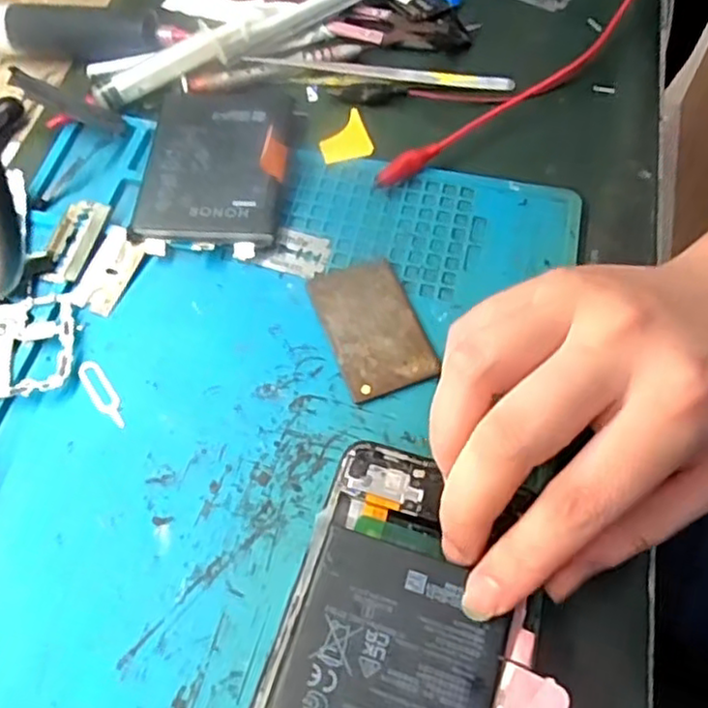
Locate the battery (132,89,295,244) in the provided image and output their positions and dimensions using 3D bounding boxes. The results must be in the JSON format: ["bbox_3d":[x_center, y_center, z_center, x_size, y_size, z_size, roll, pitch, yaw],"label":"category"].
[{"bbox_3d":[-0.063,-0.091,0.314,0.063,0.008,0.093,0,61,1],"label":"battery"}]

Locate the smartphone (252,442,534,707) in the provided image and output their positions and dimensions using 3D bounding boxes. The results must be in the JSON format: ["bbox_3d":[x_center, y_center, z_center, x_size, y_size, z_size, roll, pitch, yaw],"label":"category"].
[{"bbox_3d":[0.008,0.104,0.206,0.071,0.011,0.151,16,63,9],"label":"smartphone"}]

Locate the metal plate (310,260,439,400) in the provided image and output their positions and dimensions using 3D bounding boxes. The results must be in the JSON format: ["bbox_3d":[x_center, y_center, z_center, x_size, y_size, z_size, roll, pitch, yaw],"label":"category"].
[{"bbox_3d":[0.007,-0.012,0.276,0.037,0.005,0.061,-18,63,-8],"label":"metal plate"}]

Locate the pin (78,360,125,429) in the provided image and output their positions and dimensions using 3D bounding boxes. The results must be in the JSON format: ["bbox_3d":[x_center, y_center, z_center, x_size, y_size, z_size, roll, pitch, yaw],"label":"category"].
[{"bbox_3d":[-0.098,0.015,0.265,0.009,0.004,0.034,-34,66,-16],"label":"pin"}]

